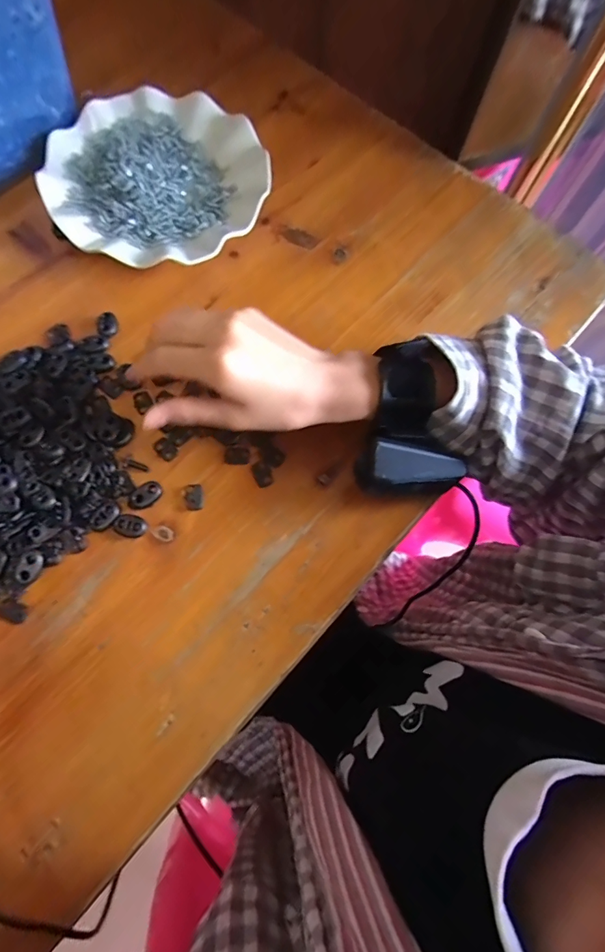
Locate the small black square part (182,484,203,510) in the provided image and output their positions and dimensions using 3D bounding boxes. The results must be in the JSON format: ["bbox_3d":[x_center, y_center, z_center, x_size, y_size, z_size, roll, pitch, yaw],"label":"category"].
[{"bbox_3d":[-0.077,0.015,0.303,0.013,0.004,0.018,-13,74,-6],"label":"small black square part"}]

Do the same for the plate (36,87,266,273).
[{"bbox_3d":[-0.125,-0.255,0.375,0.181,0.026,0.177,1,73,-2],"label":"plate"}]

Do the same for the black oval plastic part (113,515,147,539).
[{"bbox_3d":[-0.117,0.034,0.294,0.020,0.006,0.015,21,73,4],"label":"black oval plastic part"}]

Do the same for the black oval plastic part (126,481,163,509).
[{"bbox_3d":[-0.108,0.014,0.299,0.013,0.009,0.023,44,76,11],"label":"black oval plastic part"}]

